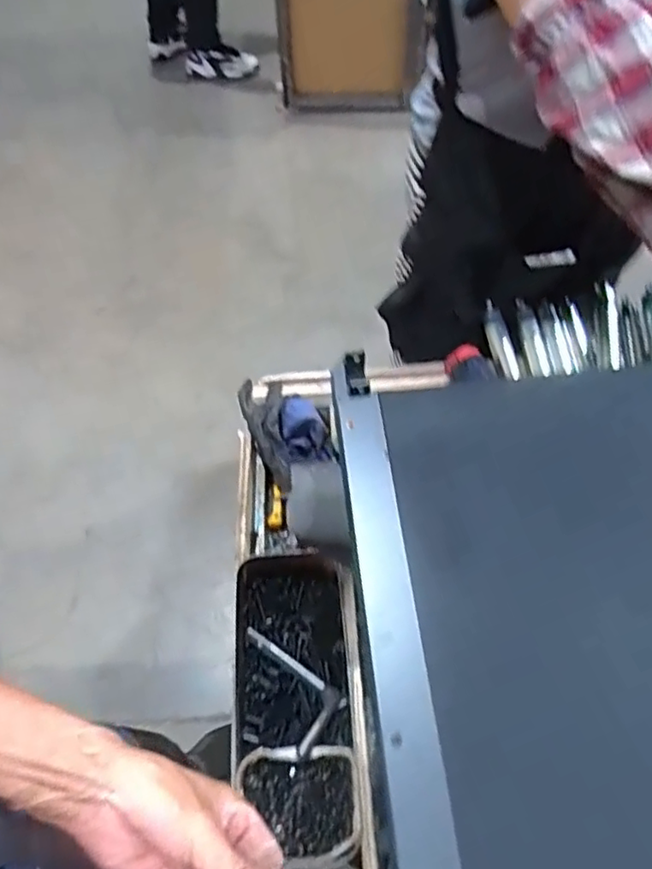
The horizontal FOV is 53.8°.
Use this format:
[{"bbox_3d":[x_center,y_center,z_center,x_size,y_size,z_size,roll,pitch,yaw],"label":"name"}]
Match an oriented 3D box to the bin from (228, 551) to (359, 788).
[{"bbox_3d":[-0.041,0.252,0.751,0.134,0.041,0.220,-2,59,0],"label":"bin"}]

